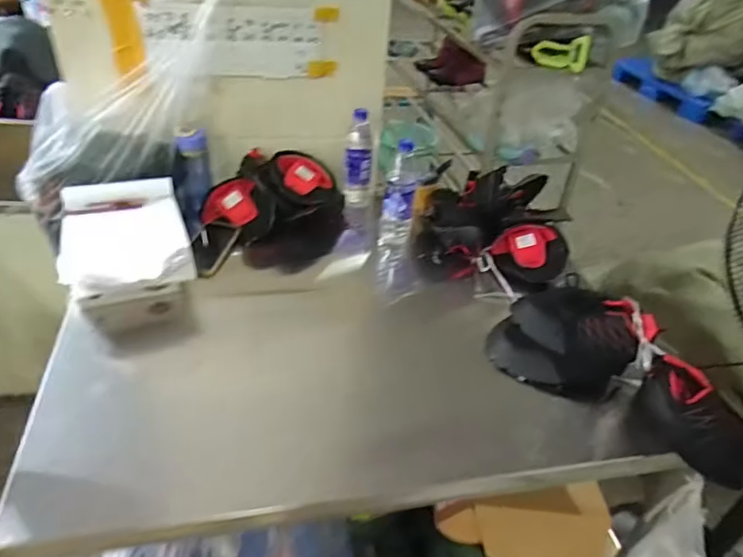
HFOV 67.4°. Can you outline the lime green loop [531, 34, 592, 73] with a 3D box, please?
[{"bbox_3d":[0.475,-0.566,1.400,0.136,0.078,0.050,-3,38,-12],"label":"lime green loop"}]

